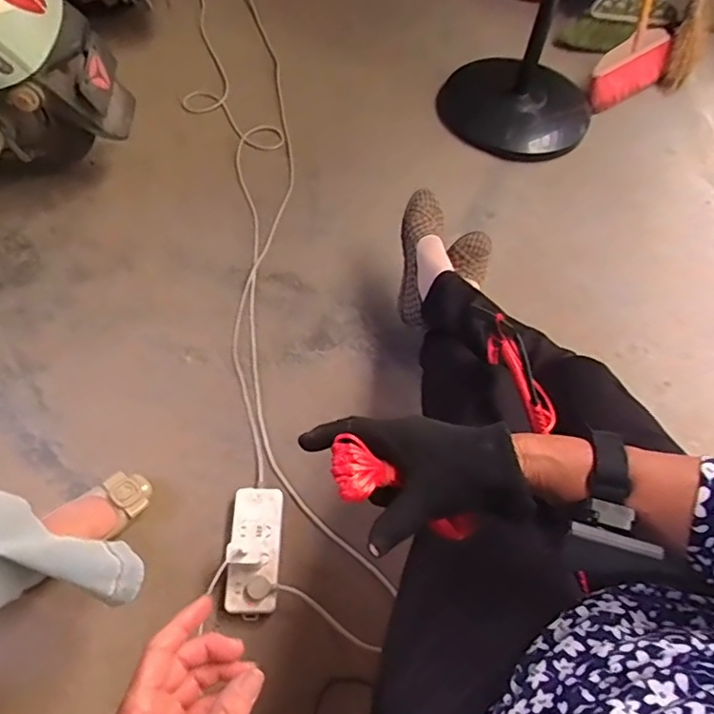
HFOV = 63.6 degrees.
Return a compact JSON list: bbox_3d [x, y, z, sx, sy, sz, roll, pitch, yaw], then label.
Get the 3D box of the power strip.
[{"bbox_3d":[-0.157,0.294,0.885,0.076,0.027,0.183,1,60,-2],"label":"power strip"}]

